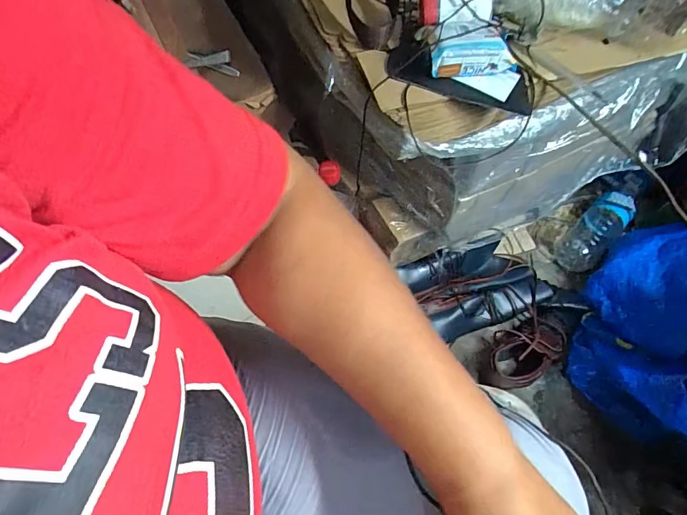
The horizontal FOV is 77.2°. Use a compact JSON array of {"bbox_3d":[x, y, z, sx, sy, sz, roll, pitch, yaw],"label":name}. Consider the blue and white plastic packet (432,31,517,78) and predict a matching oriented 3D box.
[{"bbox_3d":[0.128,-0.200,0.429,0.084,0.033,0.023,-6,62,-5],"label":"blue and white plastic packet"}]

